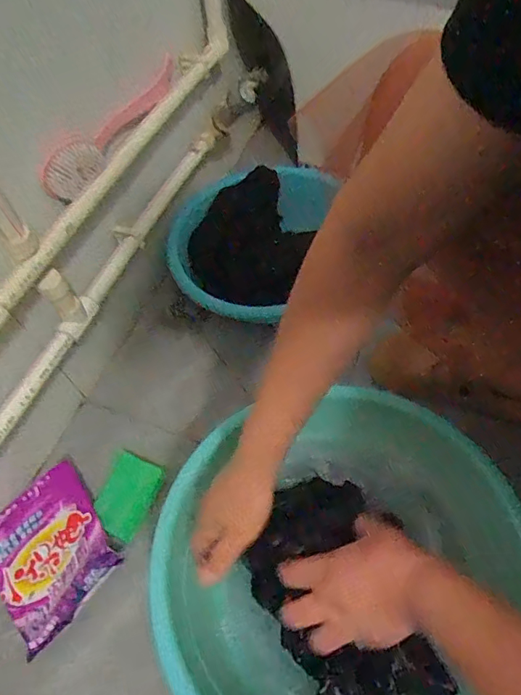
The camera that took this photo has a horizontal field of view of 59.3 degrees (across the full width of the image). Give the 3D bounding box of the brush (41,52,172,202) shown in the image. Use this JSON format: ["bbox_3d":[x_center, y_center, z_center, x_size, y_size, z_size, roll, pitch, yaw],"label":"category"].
[{"bbox_3d":[-0.194,-0.306,0.632,0.028,0.058,0.302,15,58,15],"label":"brush"}]

